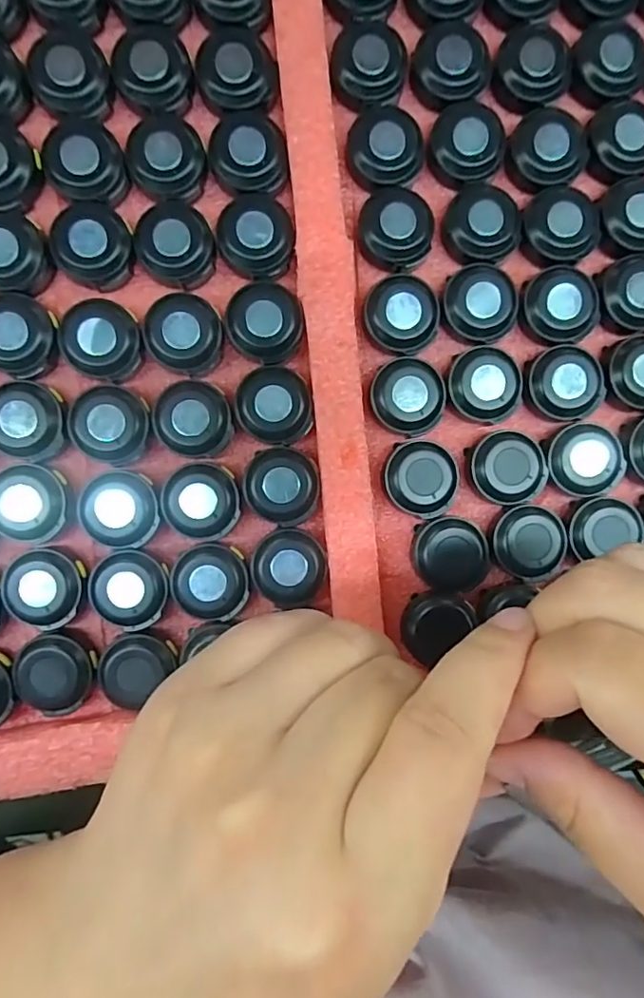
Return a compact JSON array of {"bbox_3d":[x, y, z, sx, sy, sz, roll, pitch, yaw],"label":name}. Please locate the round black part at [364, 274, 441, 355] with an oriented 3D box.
[{"bbox_3d":[0.032,-0.072,0.214,0.028,0.013,0.029,0,92,-3],"label":"round black part"}]

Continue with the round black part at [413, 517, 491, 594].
[{"bbox_3d":[0.052,0.023,0.219,0.029,0.011,0.029,0,92,-3],"label":"round black part"}]

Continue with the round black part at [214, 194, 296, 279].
[{"bbox_3d":[-0.025,-0.102,0.209,0.029,0.007,0.030,0,92,-3],"label":"round black part"}]

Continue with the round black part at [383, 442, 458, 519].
[{"bbox_3d":[0.040,-0.008,0.217,0.030,0.012,0.030,0,92,-3],"label":"round black part"}]

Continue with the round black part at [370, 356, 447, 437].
[{"bbox_3d":[0.034,-0.040,0.215,0.029,0.011,0.029,0,92,-3],"label":"round black part"}]

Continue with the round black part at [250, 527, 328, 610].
[{"bbox_3d":[-0.013,0.027,0.211,0.029,0.011,0.029,0,92,-3],"label":"round black part"}]

